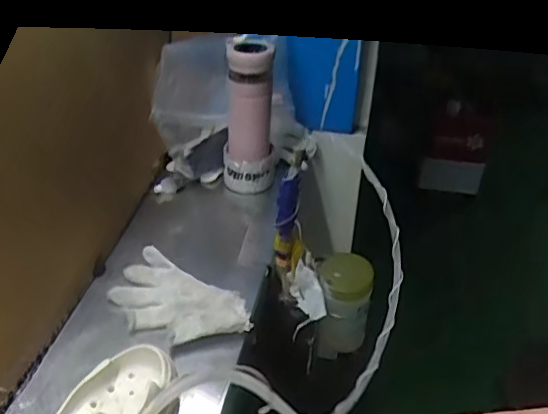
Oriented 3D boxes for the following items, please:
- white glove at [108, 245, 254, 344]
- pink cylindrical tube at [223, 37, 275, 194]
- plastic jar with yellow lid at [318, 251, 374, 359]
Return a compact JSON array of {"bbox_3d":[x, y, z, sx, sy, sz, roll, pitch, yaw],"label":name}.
[{"bbox_3d":[-0.116,0.115,0.693,0.176,0.029,0.095,24,41,28],"label":"white glove"},{"bbox_3d":[-0.035,-0.129,0.868,0.080,0.218,0.078,-1,36,-3],"label":"pink cylindrical tube"},{"bbox_3d":[0.103,0.146,0.857,0.073,0.145,0.073,1,35,-1],"label":"plastic jar with yellow lid"}]

